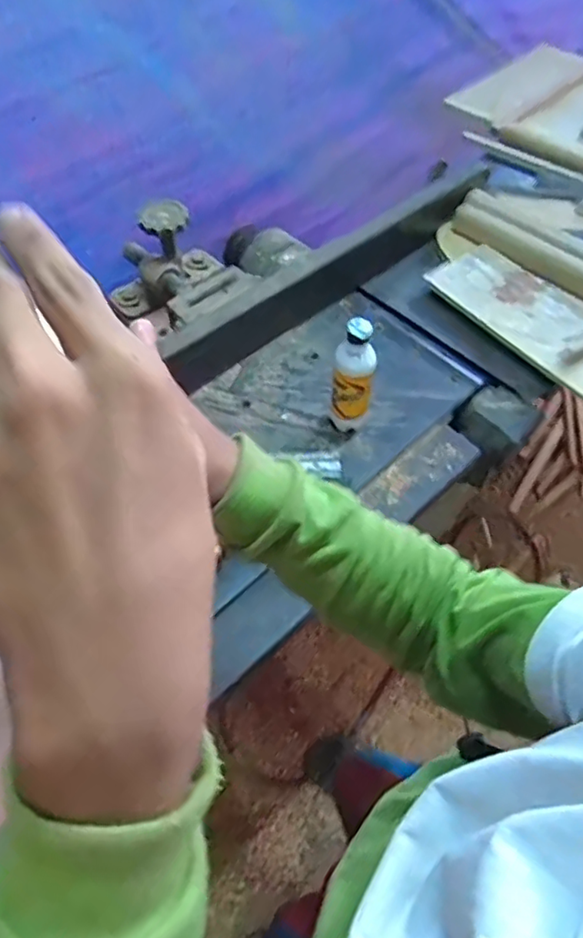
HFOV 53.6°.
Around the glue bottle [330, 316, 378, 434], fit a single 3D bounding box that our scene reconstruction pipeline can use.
[{"bbox_3d":[0.085,-0.117,0.805,0.056,0.195,0.046,11,57,5],"label":"glue bottle"}]

